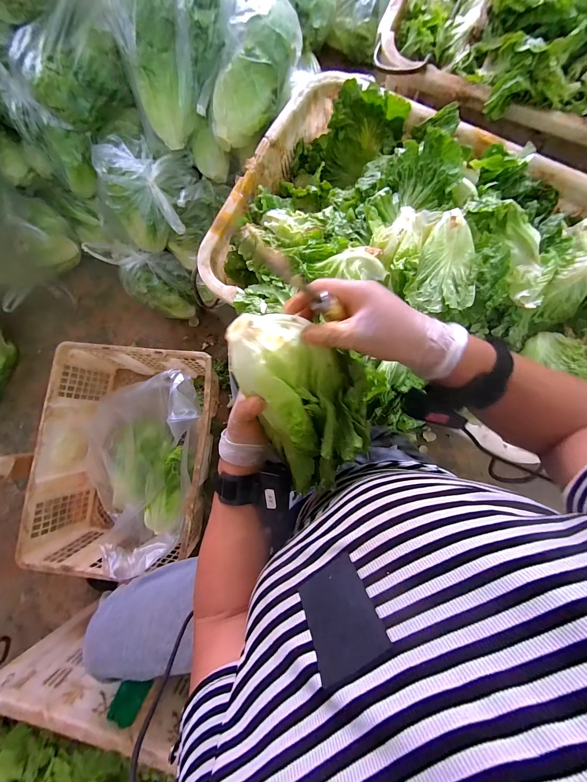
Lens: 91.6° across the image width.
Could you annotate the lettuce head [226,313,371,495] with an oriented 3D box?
[{"bbox_3d":[0.011,0.005,0.316,0.126,0.095,0.210,-38,100,-8],"label":"lettuce head"}]

